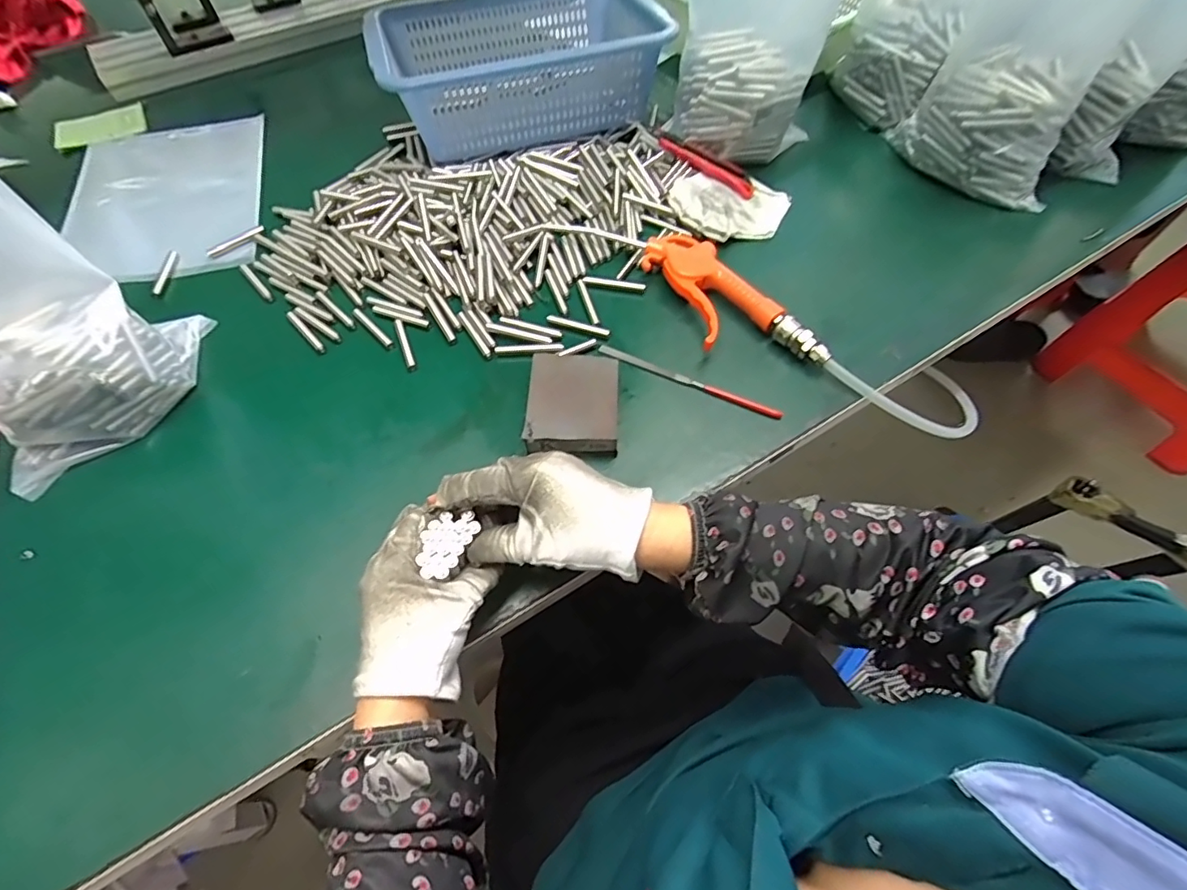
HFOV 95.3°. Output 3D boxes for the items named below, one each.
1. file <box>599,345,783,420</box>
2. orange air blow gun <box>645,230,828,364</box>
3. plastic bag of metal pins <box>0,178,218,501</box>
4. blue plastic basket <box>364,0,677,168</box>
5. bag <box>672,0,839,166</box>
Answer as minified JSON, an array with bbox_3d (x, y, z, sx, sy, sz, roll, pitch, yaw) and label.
[{"bbox_3d":[0.077,-0.053,0.448,0.158,0.007,0.010,23,61,15],"label":"file"},{"bbox_3d":[0.107,-0.121,0.471,0.075,0.031,0.186,-27,61,-15],"label":"orange air blow gun"},{"bbox_3d":[-0.384,-0.086,0.365,0.076,0.195,0.176,29,63,18],"label":"plastic bag of metal pins"},{"bbox_3d":[-0.086,-0.432,0.611,0.299,0.086,0.220,-10,58,-5],"label":"blue plastic basket"},{"bbox_3d":[0.157,-0.400,0.521,0.137,0.181,0.112,6,58,5],"label":"bag"}]

